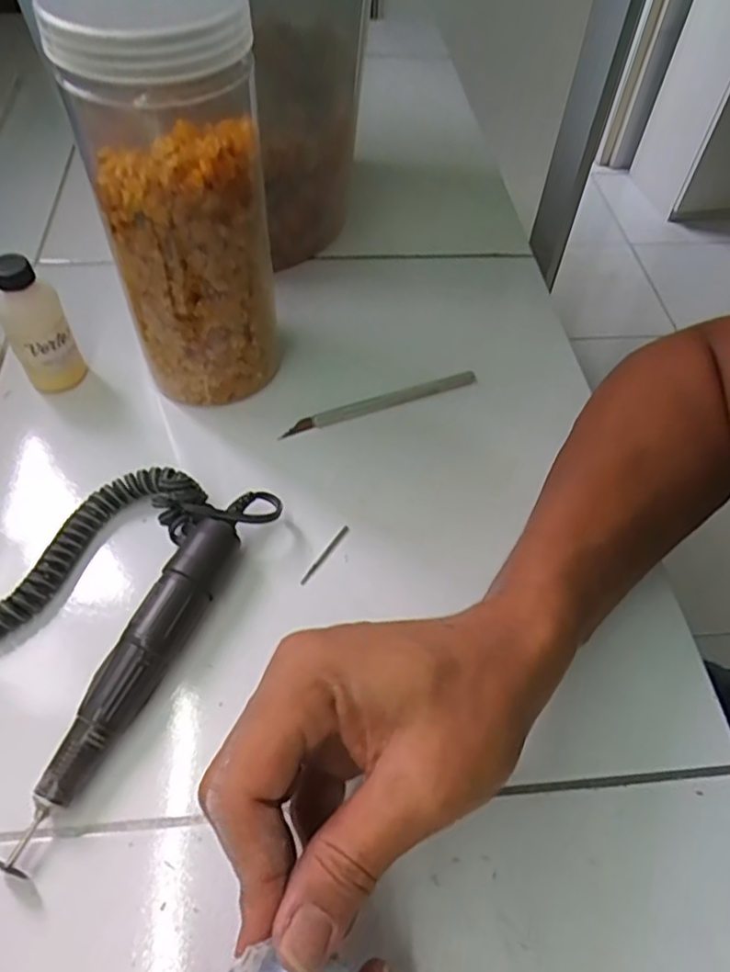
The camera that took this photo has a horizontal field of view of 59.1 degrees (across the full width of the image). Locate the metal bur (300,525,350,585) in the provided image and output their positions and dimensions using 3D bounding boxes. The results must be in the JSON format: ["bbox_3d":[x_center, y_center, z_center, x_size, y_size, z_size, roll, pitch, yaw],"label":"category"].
[{"bbox_3d":[-0.022,0.038,0.359,0.004,0.005,0.043,28,58,17],"label":"metal bur"}]

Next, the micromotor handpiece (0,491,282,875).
[{"bbox_3d":[-0.103,0.077,0.310,0.027,0.029,0.198,22,56,13],"label":"micromotor handpiece"}]

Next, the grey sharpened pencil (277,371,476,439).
[{"bbox_3d":[0.011,-0.054,0.423,0.134,0.012,0.011,-17,57,-14],"label":"grey sharpened pencil"}]

